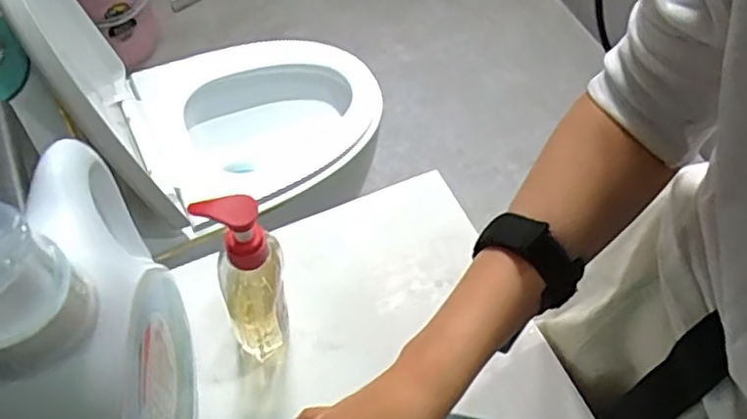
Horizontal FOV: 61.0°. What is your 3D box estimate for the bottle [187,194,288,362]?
[{"bbox_3d":[-0.085,0.059,0.455,0.044,0.206,0.050,-19,63,-13],"label":"bottle"}]

